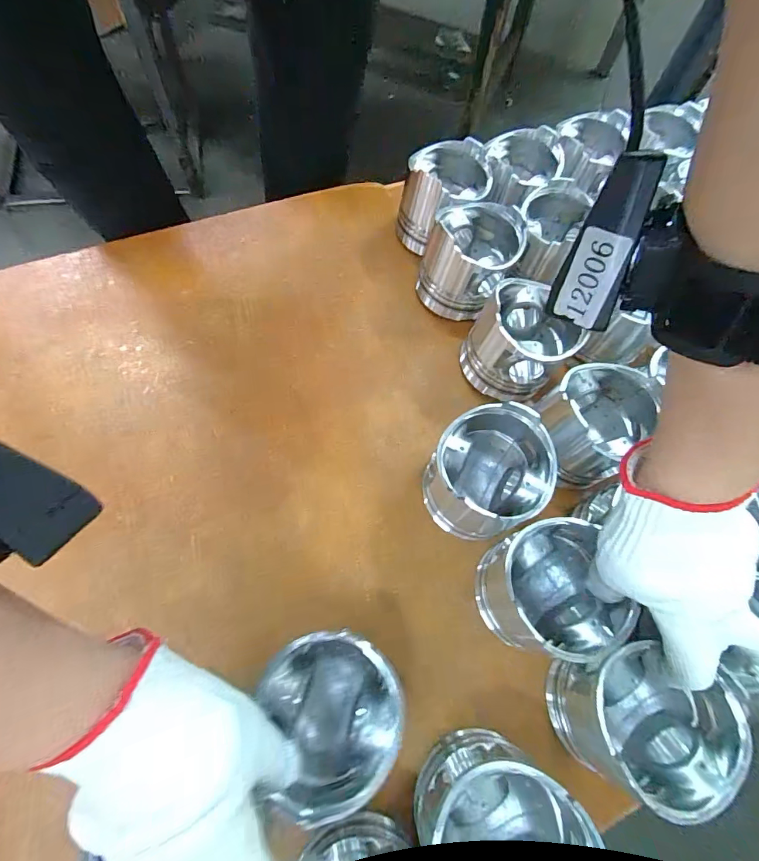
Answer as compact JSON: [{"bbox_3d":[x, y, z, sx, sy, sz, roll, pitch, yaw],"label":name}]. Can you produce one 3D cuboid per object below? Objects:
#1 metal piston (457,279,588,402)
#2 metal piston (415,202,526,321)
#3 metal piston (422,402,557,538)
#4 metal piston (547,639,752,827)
[{"bbox_3d":[0.137,-0.091,0.401,0.094,0.076,0.101,40,70,14],"label":"metal piston"},{"bbox_3d":[0.091,-0.178,0.434,0.091,0.081,0.087,10,66,2],"label":"metal piston"},{"bbox_3d":[0.085,0.036,0.340,0.087,0.081,0.086,1,66,-2],"label":"metal piston"},{"bbox_3d":[0.169,0.187,0.278,0.090,0.079,0.084,1,66,-2],"label":"metal piston"}]

